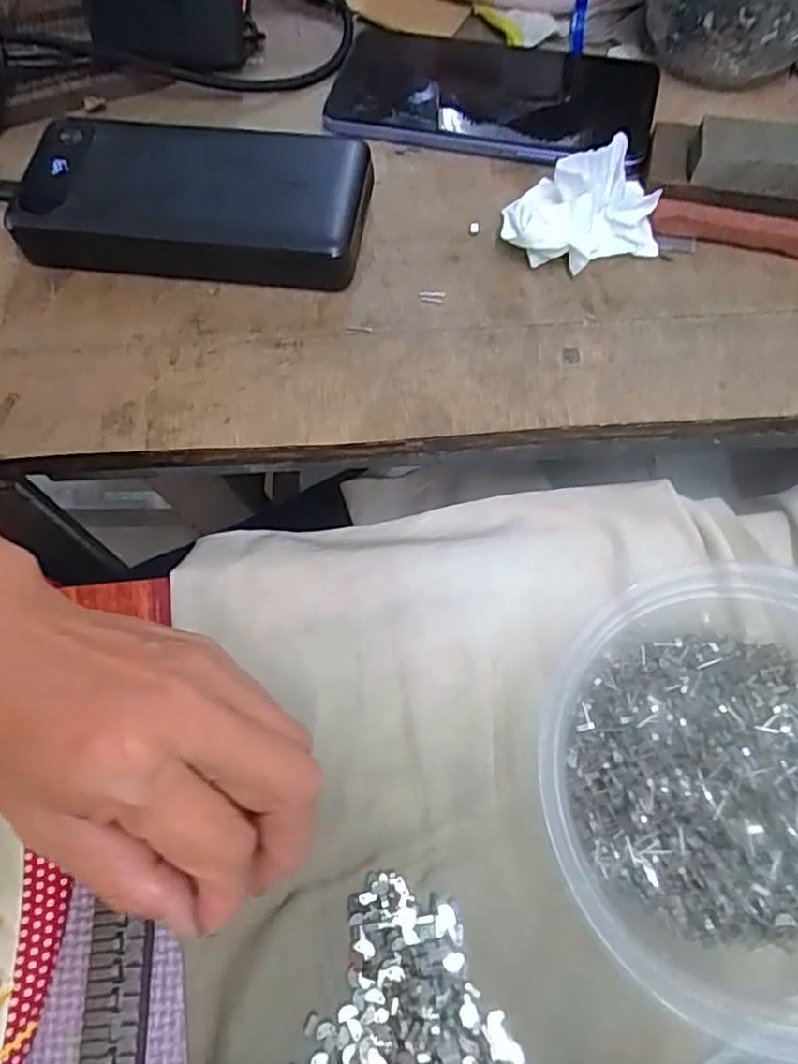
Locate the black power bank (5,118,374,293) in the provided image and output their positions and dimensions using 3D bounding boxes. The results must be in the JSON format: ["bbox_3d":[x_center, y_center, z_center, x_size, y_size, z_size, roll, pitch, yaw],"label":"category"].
[{"bbox_3d":[-0.093,-0.152,0.306,0.155,0.029,0.068,6,71,3],"label":"black power bank"}]

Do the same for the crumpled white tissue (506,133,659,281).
[{"bbox_3d":[0.080,-0.145,0.295,0.069,0.037,0.049,-12,71,-3],"label":"crumpled white tissue"}]

